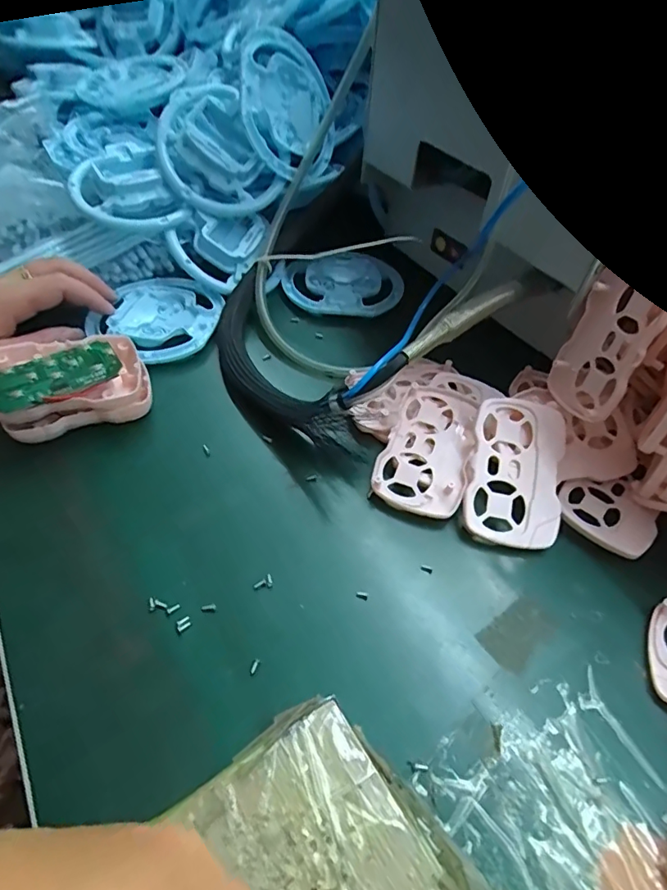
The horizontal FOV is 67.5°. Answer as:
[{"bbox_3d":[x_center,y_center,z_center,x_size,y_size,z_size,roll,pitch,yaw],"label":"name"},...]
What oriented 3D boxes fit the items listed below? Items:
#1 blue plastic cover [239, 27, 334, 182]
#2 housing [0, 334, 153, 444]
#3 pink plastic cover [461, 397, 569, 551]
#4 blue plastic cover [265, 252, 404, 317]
[{"bbox_3d":[-0.037,-0.275,0.404,0.015,0.105,0.091,8,24,45],"label":"blue plastic cover"},{"bbox_3d":[-0.169,-0.038,0.325,0.089,0.040,0.054,-18,55,-16],"label":"housing"},{"bbox_3d":[0.109,0.016,0.296,0.054,0.004,0.088,14,74,5],"label":"pink plastic cover"},{"bbox_3d":[0.003,-0.139,0.433,0.112,0.013,0.075,-9,53,-10],"label":"blue plastic cover"}]

